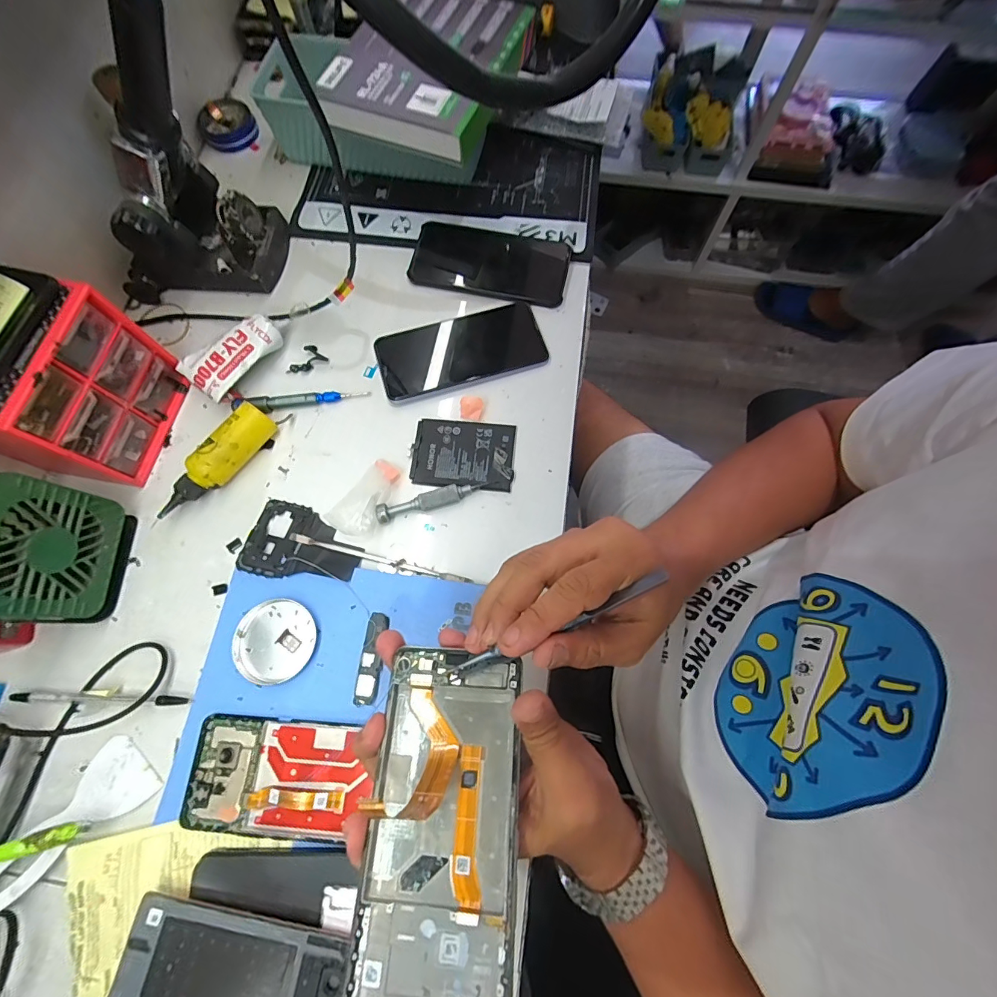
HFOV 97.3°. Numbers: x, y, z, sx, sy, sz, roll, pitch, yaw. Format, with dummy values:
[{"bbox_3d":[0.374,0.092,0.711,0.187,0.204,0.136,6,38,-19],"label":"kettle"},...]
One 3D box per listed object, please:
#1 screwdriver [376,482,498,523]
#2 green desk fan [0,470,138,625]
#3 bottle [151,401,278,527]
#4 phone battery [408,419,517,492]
[{"bbox_3d":[-0.055,0.001,0.390,0.105,0.013,0.017,-15,71,-4],"label":"screwdriver"},{"bbox_3d":[-0.344,0.042,0.332,0.044,0.111,0.099,-1,71,1],"label":"green desk fan"},{"bbox_3d":[-0.250,-0.028,0.393,0.028,0.037,0.122,32,75,12],"label":"bottle"},{"bbox_3d":[-0.033,-0.042,0.407,0.093,0.006,0.065,4,71,3],"label":"phone battery"}]

